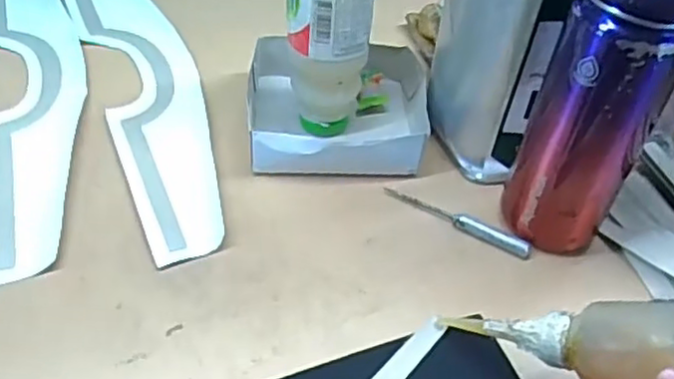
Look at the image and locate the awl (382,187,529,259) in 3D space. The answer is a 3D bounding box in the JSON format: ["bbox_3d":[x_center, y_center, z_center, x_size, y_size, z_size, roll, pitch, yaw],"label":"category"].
[{"bbox_3d":[0.087,0.022,0.495,0.113,0.010,0.012,25,48,18],"label":"awl"}]

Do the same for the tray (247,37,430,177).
[{"bbox_3d":[0.004,-0.069,0.557,0.151,0.038,0.148,0,45,-6],"label":"tray"}]

